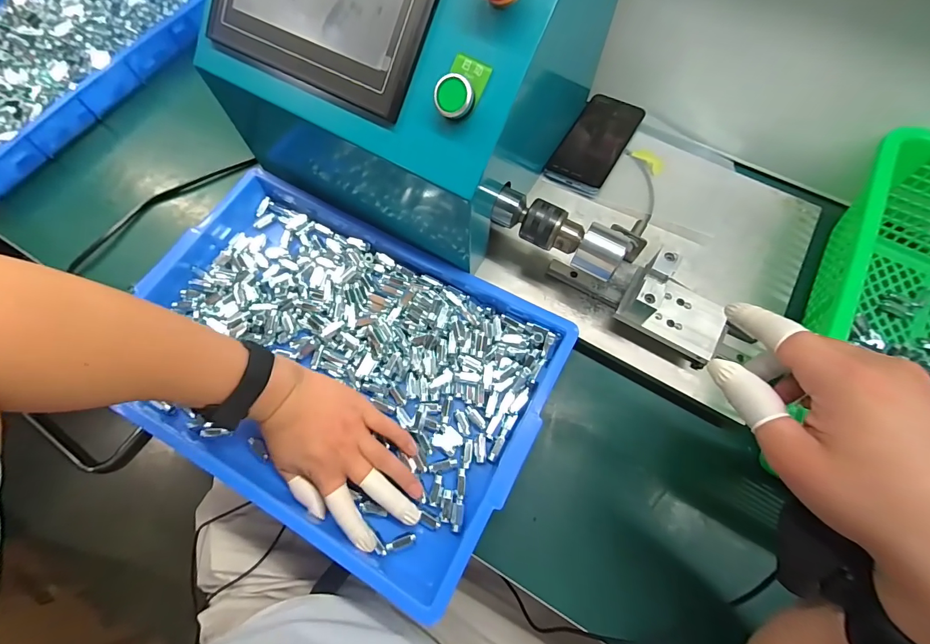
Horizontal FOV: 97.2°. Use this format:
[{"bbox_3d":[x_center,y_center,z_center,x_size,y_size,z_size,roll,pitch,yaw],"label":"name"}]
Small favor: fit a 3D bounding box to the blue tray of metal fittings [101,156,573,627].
[{"bbox_3d":[-0.138,0.035,0.422,0.423,0.039,0.300,27,72,11],"label":"blue tray of metal fittings"}]

